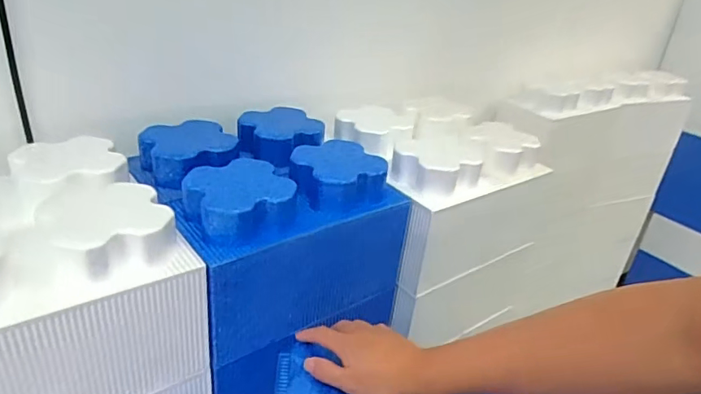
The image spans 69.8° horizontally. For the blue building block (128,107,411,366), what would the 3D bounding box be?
[{"bbox_3d":[-0.115,0.027,0.729,0.291,0.206,0.273,-15,34,-33],"label":"blue building block"}]

